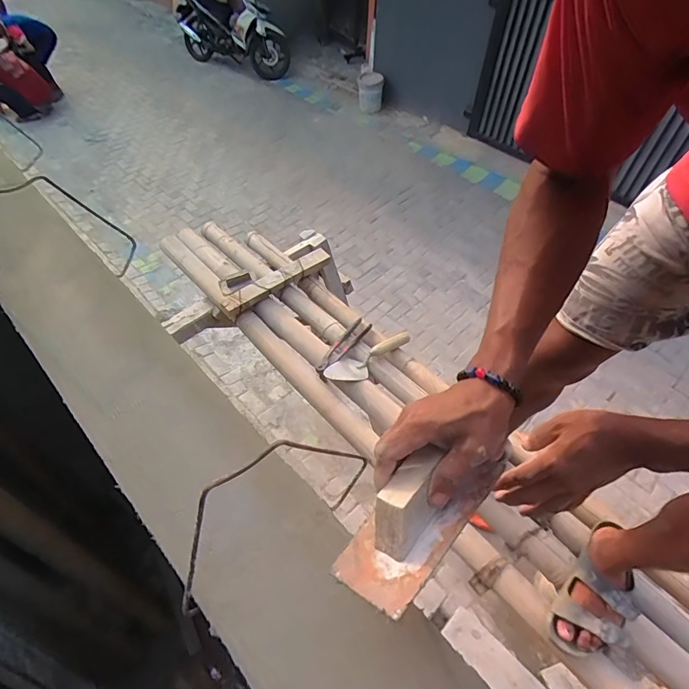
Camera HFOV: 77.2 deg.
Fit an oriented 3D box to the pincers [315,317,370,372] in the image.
[{"bbox_3d":[-0.004,0.004,1.198,0.051,0.018,0.215,33,59,22],"label":"pincers"}]

